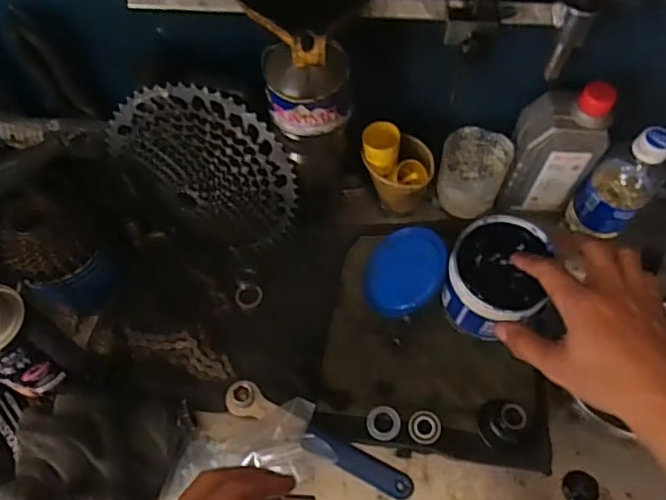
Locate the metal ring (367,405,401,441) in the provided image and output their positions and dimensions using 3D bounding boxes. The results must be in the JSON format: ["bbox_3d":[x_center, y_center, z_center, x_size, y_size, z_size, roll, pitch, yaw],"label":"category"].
[{"bbox_3d":[0.049,0.168,0.552,0.032,0.004,0.032,-1,61,1],"label":"metal ring"}]

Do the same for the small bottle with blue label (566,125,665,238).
[{"bbox_3d":[0.301,-0.068,0.594,0.063,0.154,0.061,-1,61,1],"label":"small bottle with blue label"}]

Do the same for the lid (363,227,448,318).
[{"bbox_3d":[0.076,0.021,0.610,0.094,0.008,0.092,-13,61,25],"label":"lid"}]

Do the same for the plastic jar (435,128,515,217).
[{"bbox_3d":[0.156,-0.083,0.644,0.068,0.089,0.064,-1,61,1],"label":"plastic jar"}]

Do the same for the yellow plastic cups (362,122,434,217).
[{"bbox_3d":[0.071,-0.082,0.636,0.080,0.109,0.057,6,61,5],"label":"yellow plastic cups"}]

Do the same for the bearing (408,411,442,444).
[{"bbox_3d":[0.088,0.171,0.549,0.030,0.004,0.030,-1,61,1],"label":"bearing"}]

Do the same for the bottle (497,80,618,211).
[{"bbox_3d":[0.234,-0.105,0.599,0.087,0.156,0.055,7,61,6],"label":"bottle"}]

